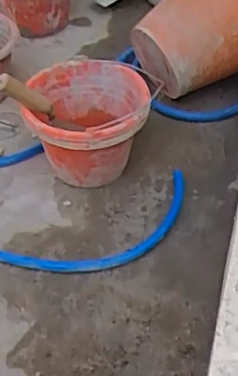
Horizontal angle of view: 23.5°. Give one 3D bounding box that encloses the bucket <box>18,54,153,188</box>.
[{"bbox_3d":[-0.052,-0.114,1.142,0.221,0.207,0.241,-1,44,1],"label":"bucket"}]

